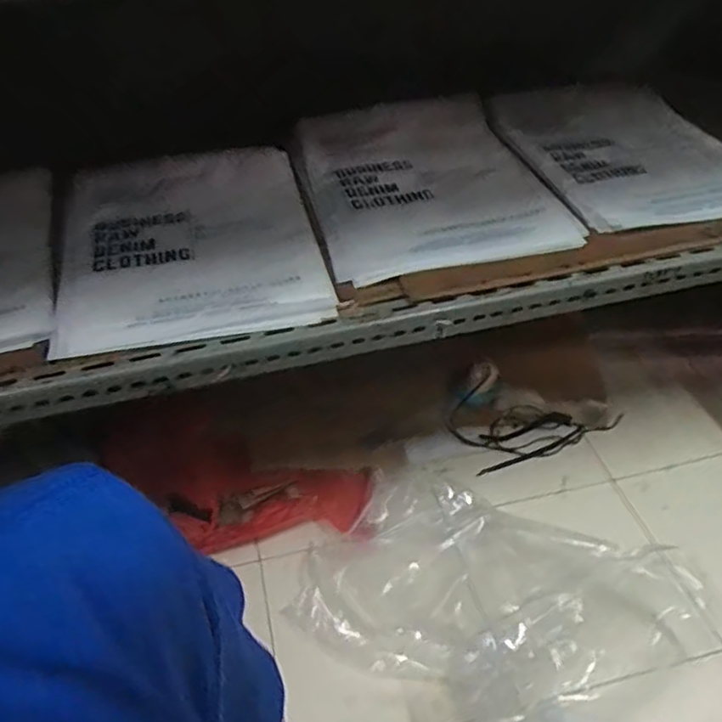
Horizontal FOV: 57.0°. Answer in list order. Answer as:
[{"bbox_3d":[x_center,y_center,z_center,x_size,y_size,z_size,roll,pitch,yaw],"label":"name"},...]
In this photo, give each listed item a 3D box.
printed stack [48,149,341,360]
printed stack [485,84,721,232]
[{"bbox_3d":[-0.226,-0.171,0.874,0.324,0.055,0.397,-10,39,-10],"label":"printed stack"},{"bbox_3d":[0.408,-0.334,1.043,0.327,0.018,0.421,-13,46,-11],"label":"printed stack"}]

